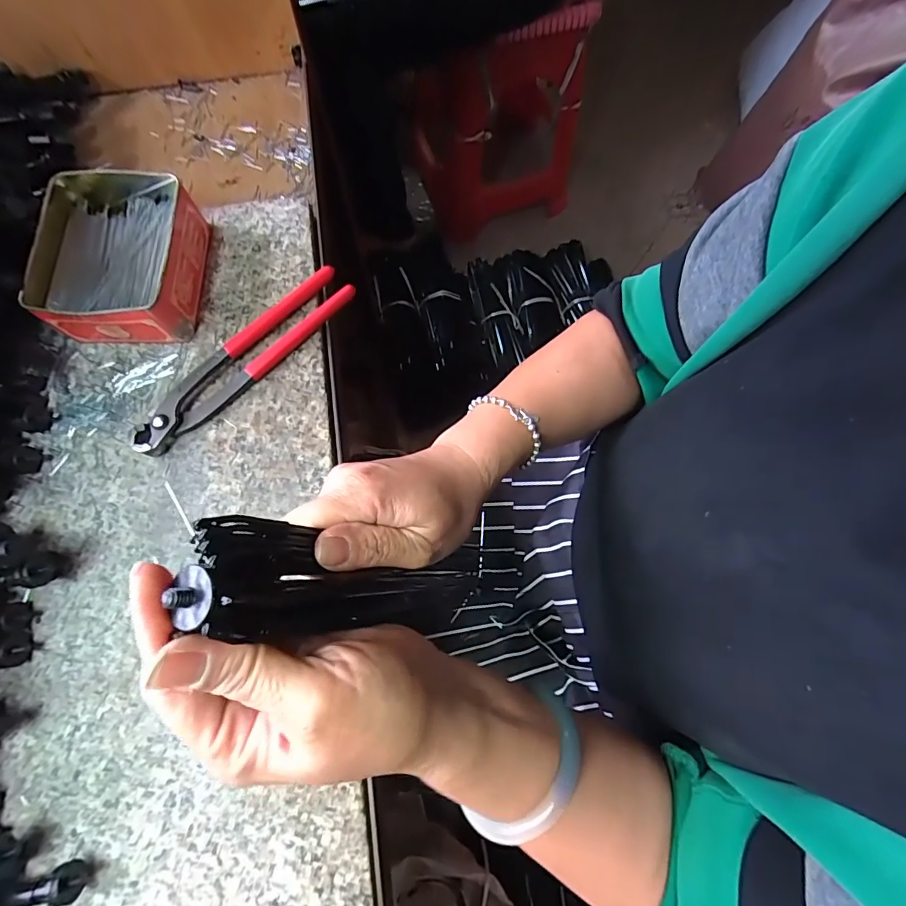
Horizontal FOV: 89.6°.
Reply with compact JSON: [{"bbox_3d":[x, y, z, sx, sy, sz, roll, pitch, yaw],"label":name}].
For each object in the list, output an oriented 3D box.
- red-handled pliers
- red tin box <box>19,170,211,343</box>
[{"bbox_3d":[-0.163,-0.075,0.351,0.193,0.019,0.044,-42,79,-12],"label":"red-handled pliers"},{"bbox_3d":[-0.253,-0.151,0.355,0.106,0.056,0.135,0,74,-1],"label":"red tin box"}]

